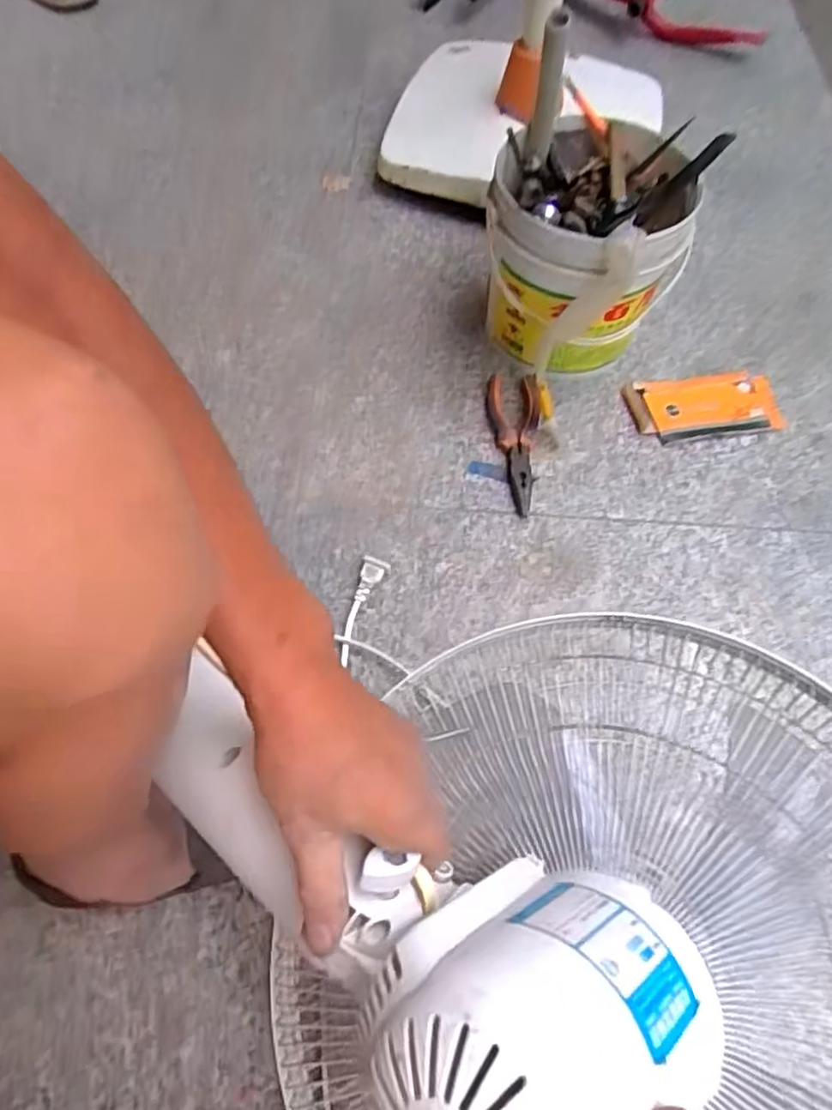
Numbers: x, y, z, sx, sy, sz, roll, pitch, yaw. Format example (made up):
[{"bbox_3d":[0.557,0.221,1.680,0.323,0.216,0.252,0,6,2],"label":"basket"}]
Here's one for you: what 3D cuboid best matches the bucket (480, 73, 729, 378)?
[{"bbox_3d":[0.172,-0.310,0.711,0.183,0.212,0.188,0,62,0],"label":"bucket"}]

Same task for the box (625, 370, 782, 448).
[{"bbox_3d":[0.316,-0.161,0.743,0.158,0.019,0.080,-6,62,-3],"label":"box"}]

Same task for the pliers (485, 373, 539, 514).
[{"bbox_3d":[0.109,-0.123,0.722,0.053,0.019,0.177,-6,63,5],"label":"pliers"}]

